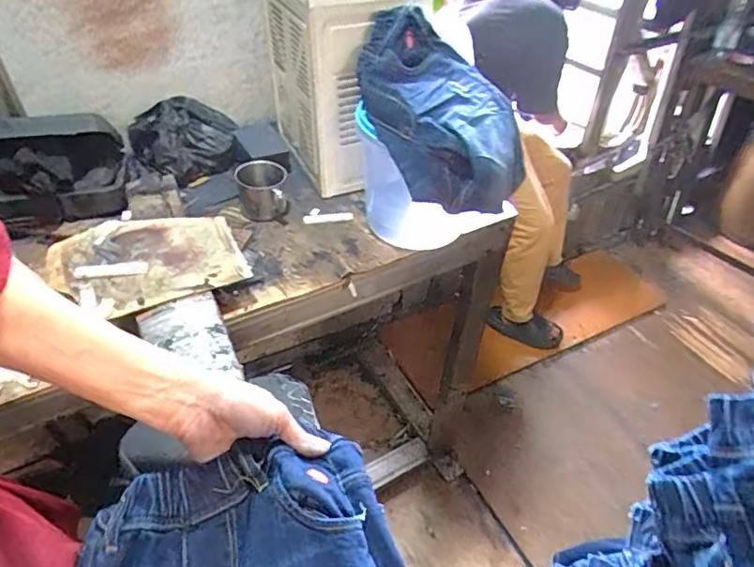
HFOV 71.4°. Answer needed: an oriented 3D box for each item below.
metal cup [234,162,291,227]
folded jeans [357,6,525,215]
[{"bbox_3d":[-0.190,-0.151,0.870,0.083,0.073,0.076,-4,43,-5],"label":"metal cup"},{"bbox_3d":[0.079,-0.230,0.696,0.172,0.174,0.238,-28,50,-28],"label":"folded jeans"}]

